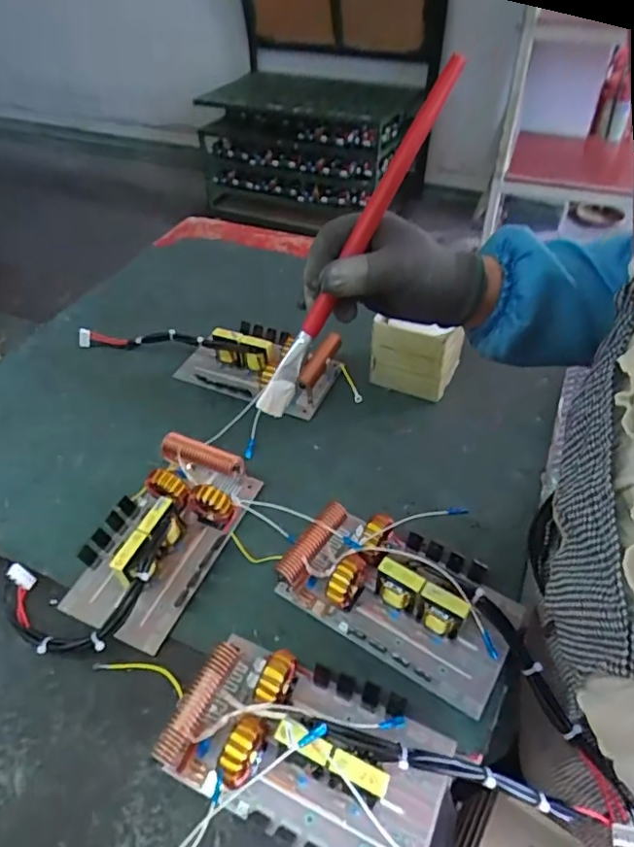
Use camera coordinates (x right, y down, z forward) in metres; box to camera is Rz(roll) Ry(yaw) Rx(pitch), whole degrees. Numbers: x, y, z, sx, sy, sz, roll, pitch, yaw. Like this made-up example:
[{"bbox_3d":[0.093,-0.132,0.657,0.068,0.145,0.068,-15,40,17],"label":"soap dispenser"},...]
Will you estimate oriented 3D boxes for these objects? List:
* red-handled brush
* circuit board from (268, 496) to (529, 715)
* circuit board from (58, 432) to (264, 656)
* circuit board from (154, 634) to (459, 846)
[{"bbox_3d":[0.029,-0.129,0.404,0.012,0.021,0.282,37,104,34],"label":"red-handled brush"},{"bbox_3d":[0.087,0.165,0.552,0.219,0.068,0.135,24,53,25],"label":"circuit board"},{"bbox_3d":[-0.170,0.115,0.607,0.144,0.057,0.230,19,51,22],"label":"circuit board"},{"bbox_3d":[-0.008,0.264,0.452,0.224,0.056,0.129,18,51,21],"label":"circuit board"}]

